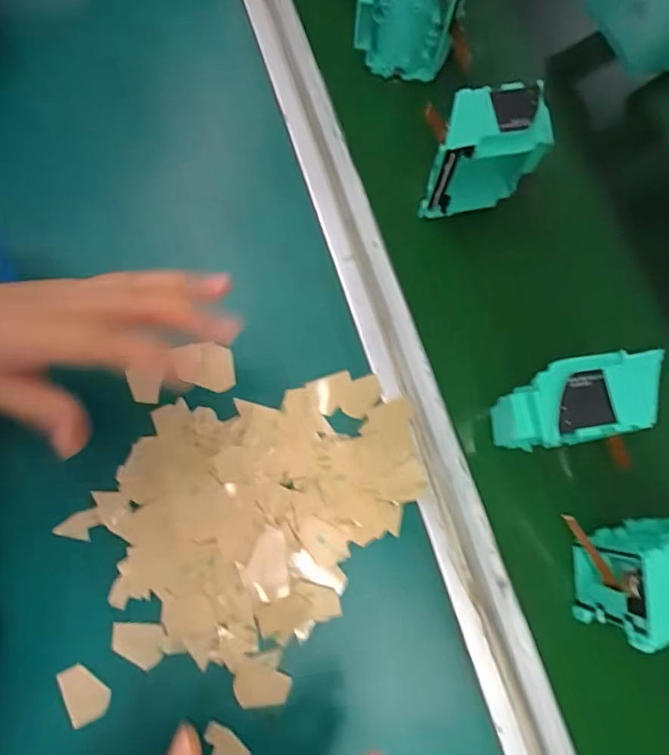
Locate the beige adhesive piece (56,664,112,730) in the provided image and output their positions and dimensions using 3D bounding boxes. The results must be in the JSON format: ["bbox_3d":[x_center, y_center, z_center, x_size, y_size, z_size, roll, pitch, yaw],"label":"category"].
[{"bbox_3d":[-0.141,0.178,0.283,0.023,0.004,0.031,-28,77,-6],"label":"beige adhesive piece"}]

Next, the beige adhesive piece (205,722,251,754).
[{"bbox_3d":[-0.061,0.205,0.276,0.026,0.004,0.015,39,79,9],"label":"beige adhesive piece"}]

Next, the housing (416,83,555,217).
[{"bbox_3d":[0.097,-0.146,0.330,0.075,0.075,0.039,-8,76,-2],"label":"housing"}]

